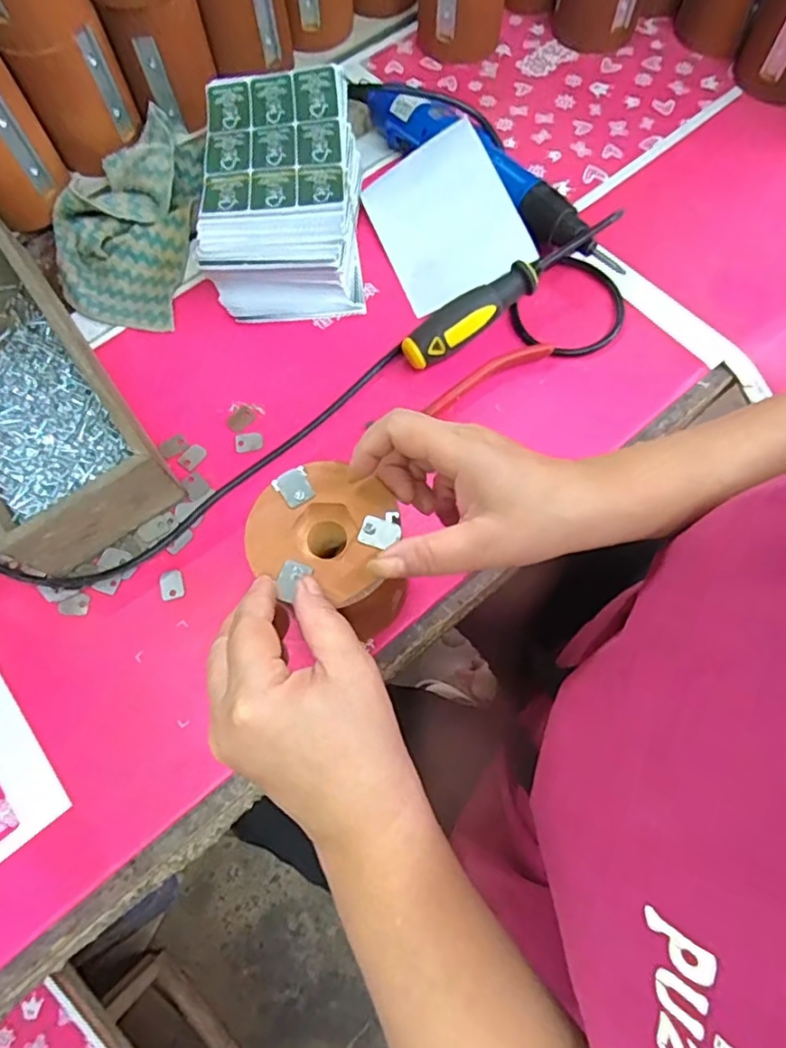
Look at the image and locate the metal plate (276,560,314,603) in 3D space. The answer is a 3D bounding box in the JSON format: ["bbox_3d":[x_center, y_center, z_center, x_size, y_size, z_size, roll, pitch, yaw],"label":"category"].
[{"bbox_3d":[-0.049,0.028,0.286,0.015,0.004,0.019,22,71,10],"label":"metal plate"}]

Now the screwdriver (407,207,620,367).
[{"bbox_3d":[0.093,-0.176,0.437,0.192,0.028,0.026,-34,72,-4],"label":"screwdriver"}]

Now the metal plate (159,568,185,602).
[{"bbox_3d":[-0.146,0.040,0.389,0.015,0.004,0.021,-19,70,-5],"label":"metal plate"}]

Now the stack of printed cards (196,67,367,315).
[{"bbox_3d":[-0.085,-0.253,0.458,0.110,0.076,0.169,-4,69,1],"label":"stack of printed cards"}]

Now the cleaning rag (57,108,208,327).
[{"bbox_3d":[-0.221,-0.255,0.482,0.115,0.042,0.205,0,69,2],"label":"cleaning rag"}]

